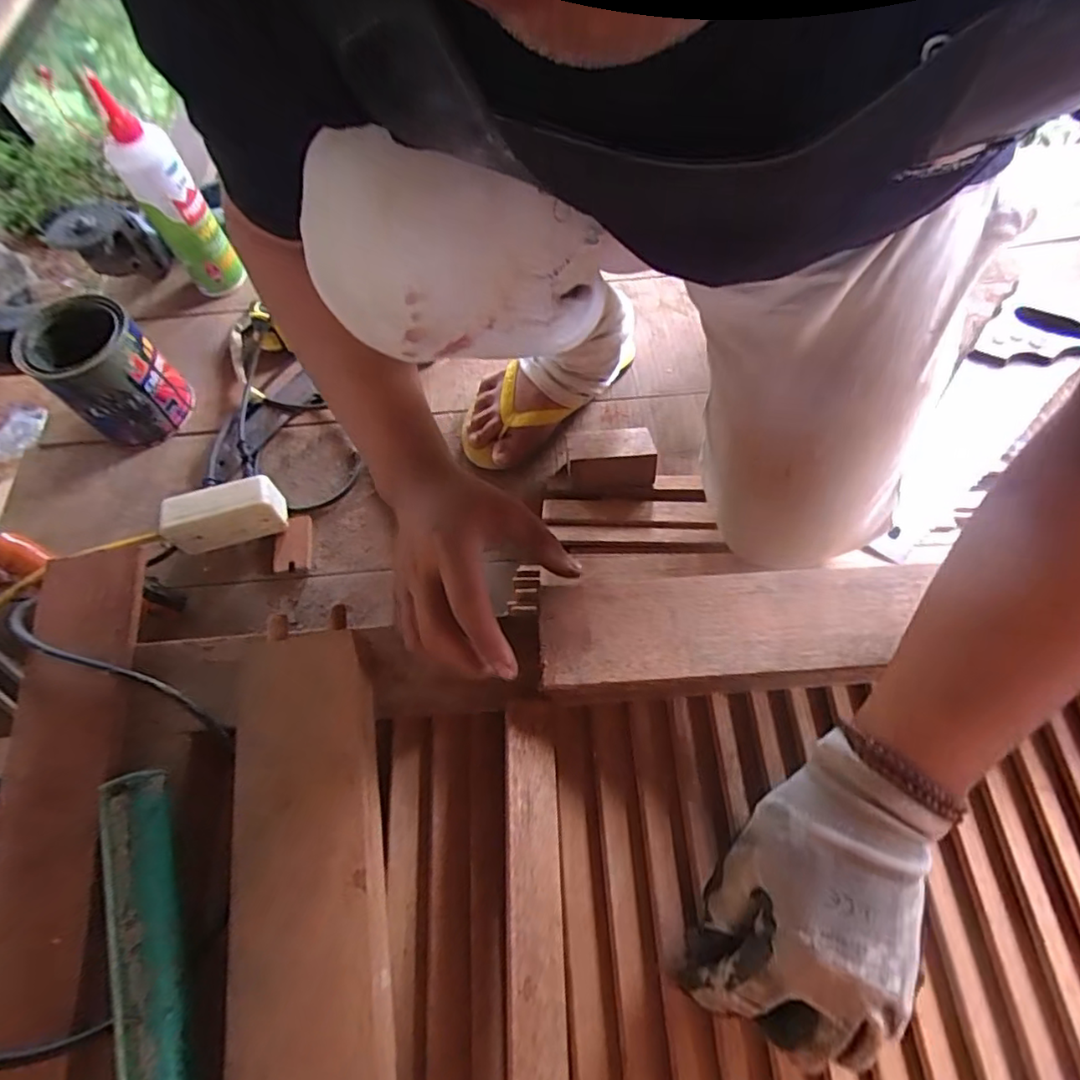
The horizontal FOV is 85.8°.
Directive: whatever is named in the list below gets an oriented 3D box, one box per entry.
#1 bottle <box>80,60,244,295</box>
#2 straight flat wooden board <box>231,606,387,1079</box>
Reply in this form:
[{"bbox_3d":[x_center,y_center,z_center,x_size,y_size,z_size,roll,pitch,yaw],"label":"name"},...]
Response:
[{"bbox_3d":[-0.430,-0.395,0.690,0.069,0.203,0.069,-31,68,-11],"label":"bottle"},{"bbox_3d":[-0.112,0.225,0.283,0.071,0.016,0.382,-11,66,-4],"label":"straight flat wooden board"}]

